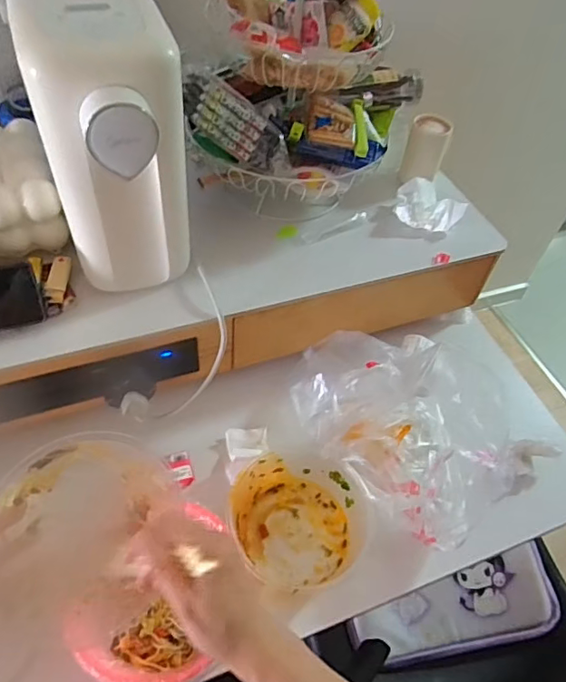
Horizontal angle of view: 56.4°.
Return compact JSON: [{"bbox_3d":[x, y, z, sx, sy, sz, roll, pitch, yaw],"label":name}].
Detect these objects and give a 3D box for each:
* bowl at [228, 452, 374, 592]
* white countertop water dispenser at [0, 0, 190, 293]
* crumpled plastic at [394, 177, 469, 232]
[{"bbox_3d":[0.020,0.212,0.650,0.149,0.101,0.155,3,51,-4],"label":"bowl"},{"bbox_3d":[-0.203,-0.237,0.612,0.132,0.278,0.265,-16,55,-18],"label":"white countertop water dispenser"},{"bbox_3d":[0.220,-0.211,0.821,0.091,0.029,0.100,3,51,-4],"label":"crumpled plastic"}]

